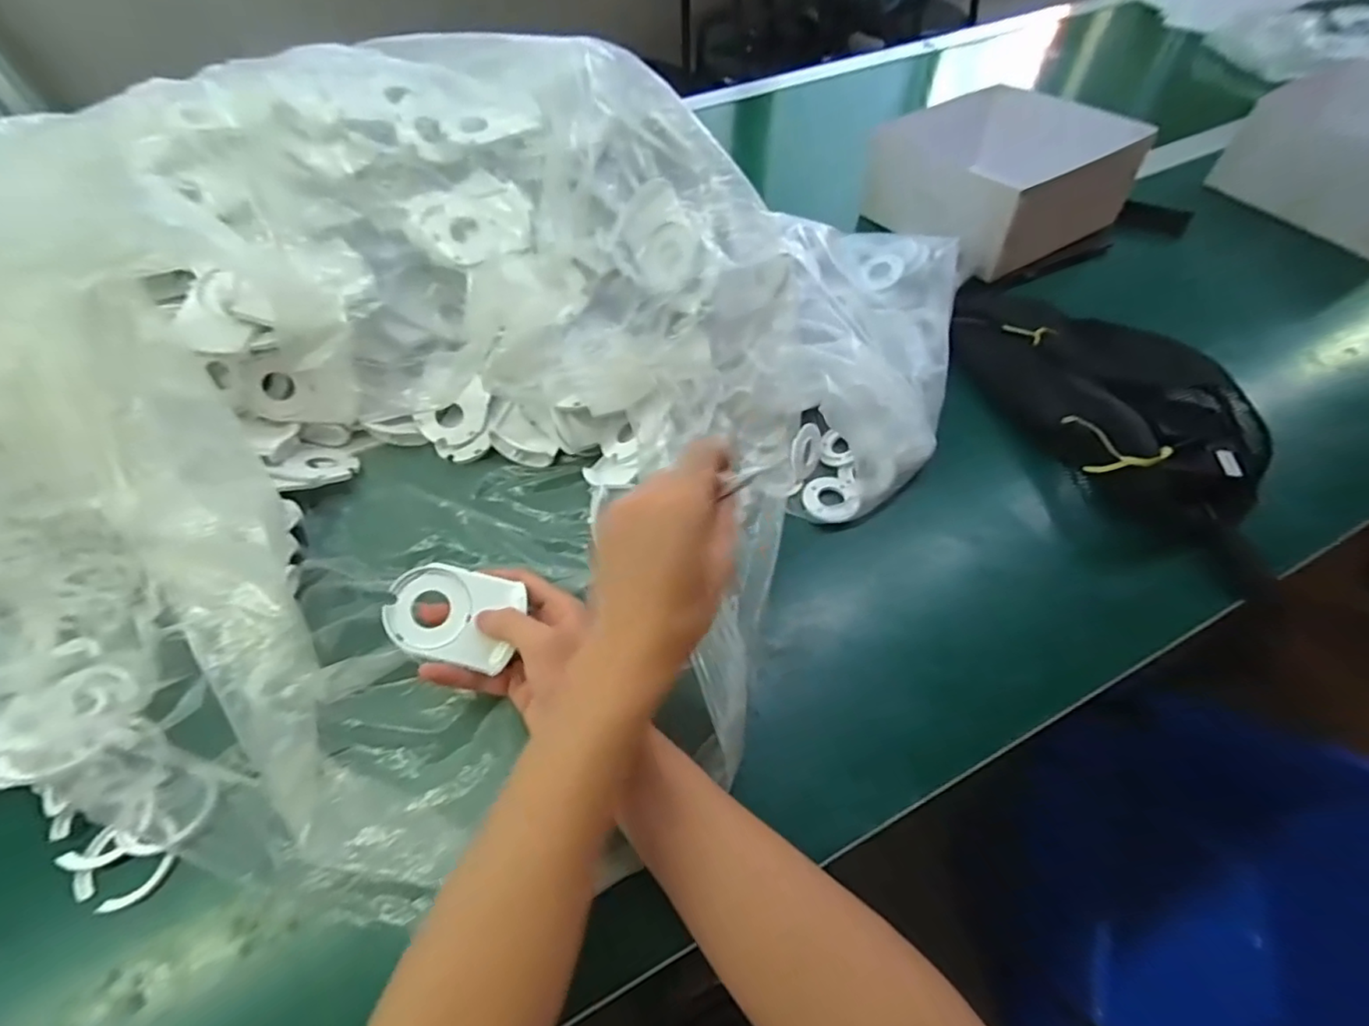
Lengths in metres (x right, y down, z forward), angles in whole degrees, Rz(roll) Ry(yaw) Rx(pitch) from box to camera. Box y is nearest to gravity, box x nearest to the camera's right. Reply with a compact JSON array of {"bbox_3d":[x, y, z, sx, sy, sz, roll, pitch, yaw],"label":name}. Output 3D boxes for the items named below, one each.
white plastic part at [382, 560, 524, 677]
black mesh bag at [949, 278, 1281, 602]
[{"bbox_3d":[-0.144,0.064,0.375,0.079,0.009,0.058,19,77,-3],"label":"white plastic part"},{"bbox_3d":[0.362,-0.113,0.523,0.172,0.060,0.342,-15,57,-10],"label":"black mesh bag"}]

